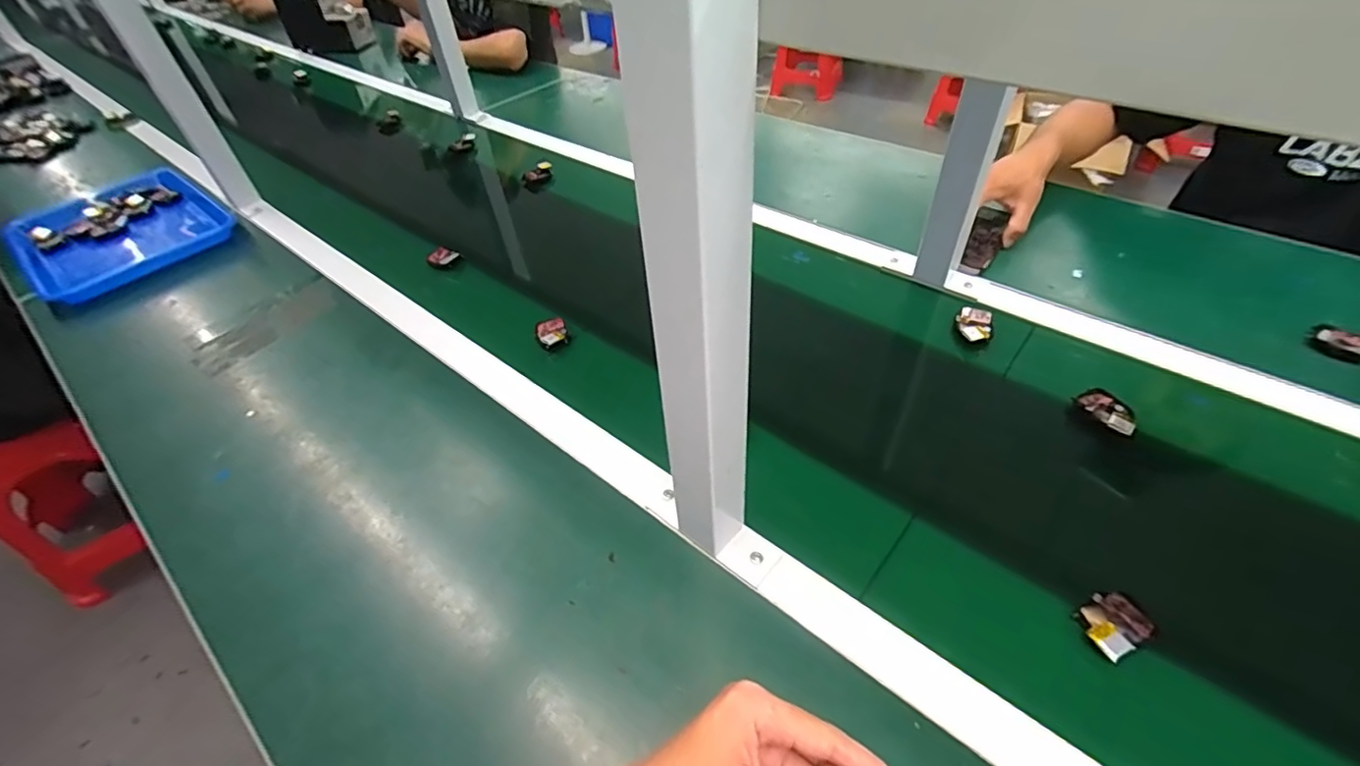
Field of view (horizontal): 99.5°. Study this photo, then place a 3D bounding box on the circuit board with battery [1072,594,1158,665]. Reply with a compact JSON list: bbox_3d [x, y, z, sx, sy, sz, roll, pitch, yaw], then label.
[{"bbox_3d":[0.303,0.170,0.405,0.045,0.015,0.036,-26,48,-21],"label":"circuit board with battery"}]

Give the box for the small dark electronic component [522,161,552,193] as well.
[{"bbox_3d":[-0.231,-0.338,0.944,0.050,0.034,0.025,-33,51,-26],"label":"small dark electronic component"}]

